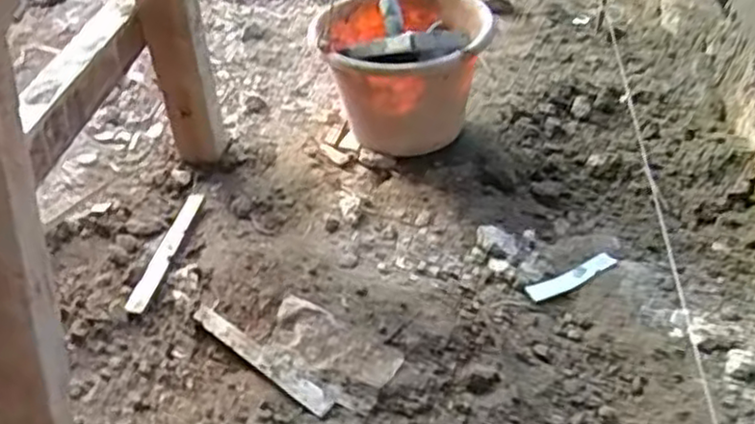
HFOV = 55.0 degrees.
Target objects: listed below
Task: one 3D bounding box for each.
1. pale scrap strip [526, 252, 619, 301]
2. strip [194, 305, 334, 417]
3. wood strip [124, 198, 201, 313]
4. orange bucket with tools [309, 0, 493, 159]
[{"bbox_3d":[0.225,0.076,0.842,0.116,0.006,0.022,-21,70,-16],"label":"pale scrap strip"},{"bbox_3d":[-0.123,0.150,0.752,0.193,0.007,0.024,30,50,27],"label":"strip"},{"bbox_3d":[-0.252,0.042,0.870,0.021,0.007,0.208,5,39,7],"label":"wood strip"},{"bbox_3d":[0.032,-0.193,0.993,0.211,0.178,0.240,0,44,0],"label":"orange bucket with tools"}]

